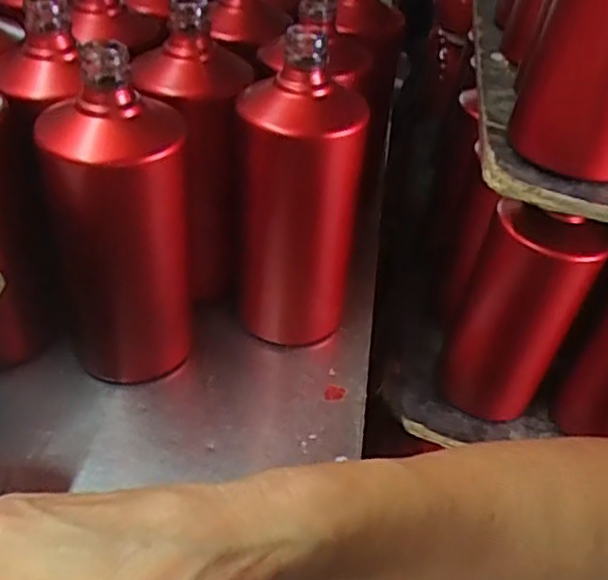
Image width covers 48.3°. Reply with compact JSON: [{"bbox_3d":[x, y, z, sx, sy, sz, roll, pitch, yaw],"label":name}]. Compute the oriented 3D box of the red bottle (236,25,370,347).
[{"bbox_3d":[-0.001,-0.047,0.435,0.062,0.182,0.063,18,41,19],"label":"red bottle"}]

